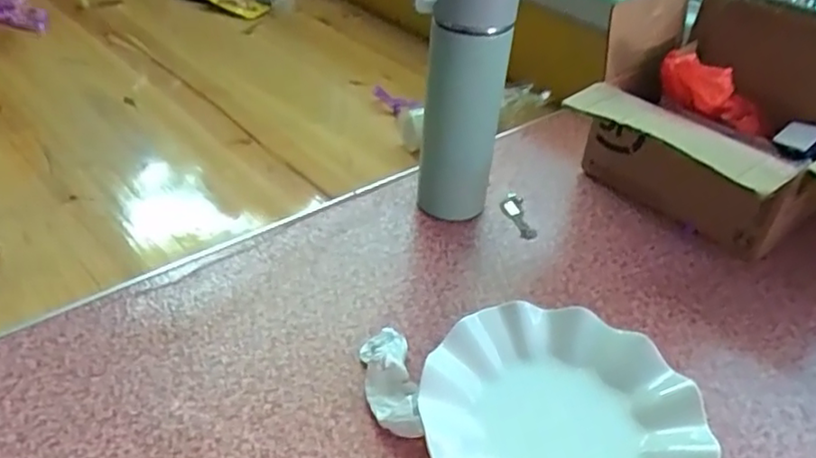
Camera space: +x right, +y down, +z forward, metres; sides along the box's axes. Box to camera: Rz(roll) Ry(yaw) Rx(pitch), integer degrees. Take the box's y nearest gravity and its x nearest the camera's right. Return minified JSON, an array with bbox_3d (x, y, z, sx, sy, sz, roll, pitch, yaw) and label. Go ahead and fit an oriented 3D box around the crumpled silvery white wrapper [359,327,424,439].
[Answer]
[{"bbox_3d":[-0.013,0.105,0.441,0.033,0.024,0.089,-3,39,-10],"label":"crumpled silvery white wrapper"}]

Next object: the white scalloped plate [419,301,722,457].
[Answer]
[{"bbox_3d":[0.102,0.126,0.423,0.179,0.026,0.173,3,38,-2],"label":"white scalloped plate"}]

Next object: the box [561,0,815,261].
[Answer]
[{"bbox_3d":[0.315,-0.087,0.596,0.273,0.184,0.227,31,45,30],"label":"box"}]

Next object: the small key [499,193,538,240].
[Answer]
[{"bbox_3d":[0.106,-0.014,0.622,0.025,0.005,0.067,-2,38,-9],"label":"small key"}]

